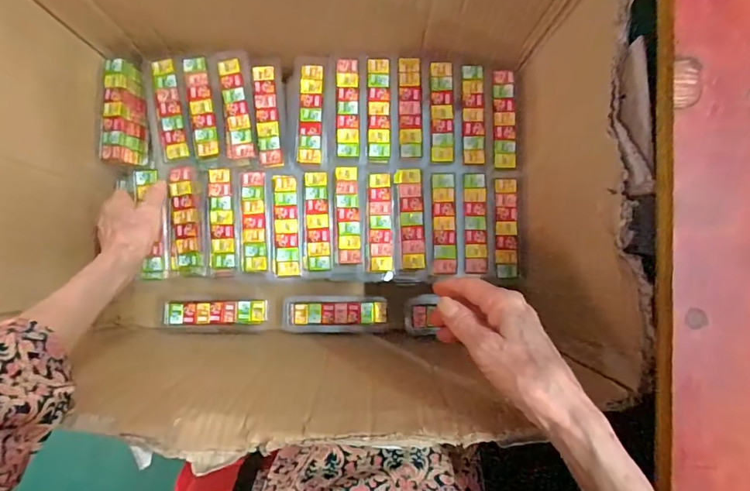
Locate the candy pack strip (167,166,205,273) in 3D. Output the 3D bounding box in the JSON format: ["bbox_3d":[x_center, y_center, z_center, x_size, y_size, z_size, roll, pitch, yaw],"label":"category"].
[{"bbox_3d":[-0.227,-0.032,0.515,0.042,0.020,0.128,-2,90,-2],"label":"candy pack strip"}]

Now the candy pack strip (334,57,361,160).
[{"bbox_3d":[-0.034,-0.169,0.535,0.033,0.009,0.125,1,90,-2],"label":"candy pack strip"}]

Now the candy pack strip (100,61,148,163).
[{"bbox_3d":[-0.308,-0.162,0.529,0.043,0.031,0.123,-2,90,-2],"label":"candy pack strip"}]

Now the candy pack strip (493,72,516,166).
[{"bbox_3d":[0.157,-0.153,0.526,0.025,0.006,0.116,-1,90,-2],"label":"candy pack strip"}]

